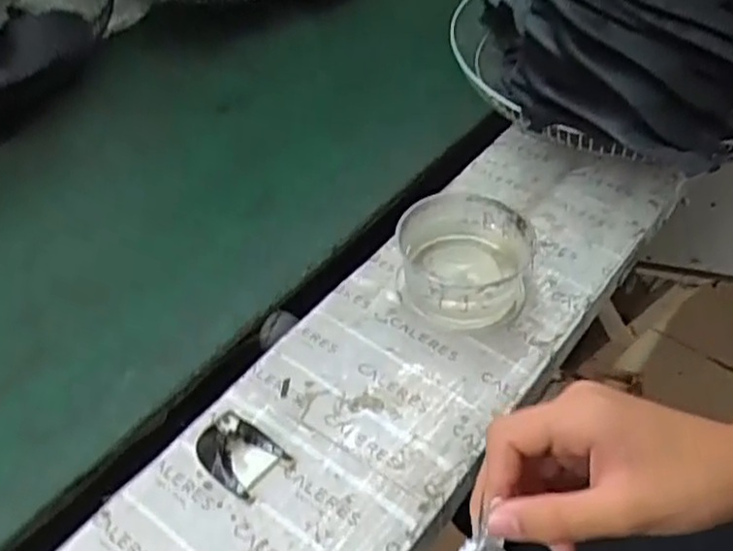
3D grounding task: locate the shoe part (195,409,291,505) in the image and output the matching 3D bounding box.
[{"bbox_3d":[-0.100,0.125,0.546,0.076,0.043,0.053,31,55,27],"label":"shoe part"}]

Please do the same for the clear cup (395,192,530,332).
[{"bbox_3d":[0.086,-0.014,0.653,0.112,0.068,0.116,-1,47,1],"label":"clear cup"}]

